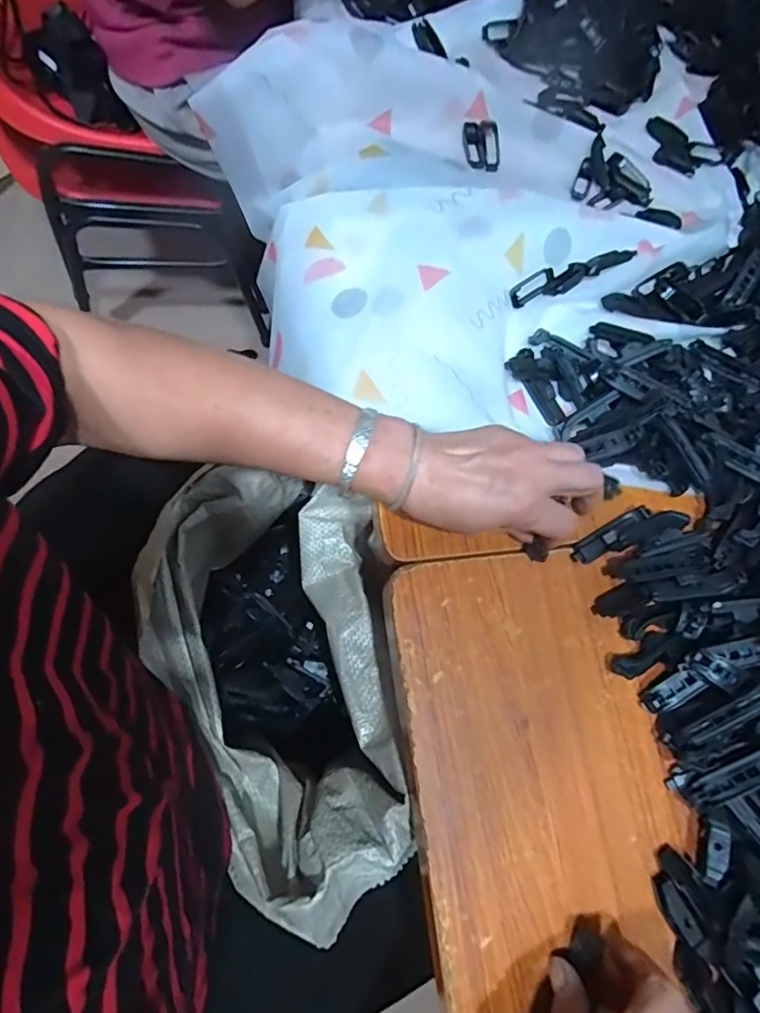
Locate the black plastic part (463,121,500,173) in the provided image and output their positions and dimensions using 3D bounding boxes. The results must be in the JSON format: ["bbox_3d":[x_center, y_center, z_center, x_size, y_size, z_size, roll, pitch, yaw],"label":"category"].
[{"bbox_3d":[0.106,-0.367,0.535,0.036,0.014,0.054,-3,73,-10],"label":"black plastic part"}]

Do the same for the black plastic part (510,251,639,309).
[{"bbox_3d":[0.175,-0.215,0.483,0.133,0.014,0.027,-28,79,-16],"label":"black plastic part"}]

